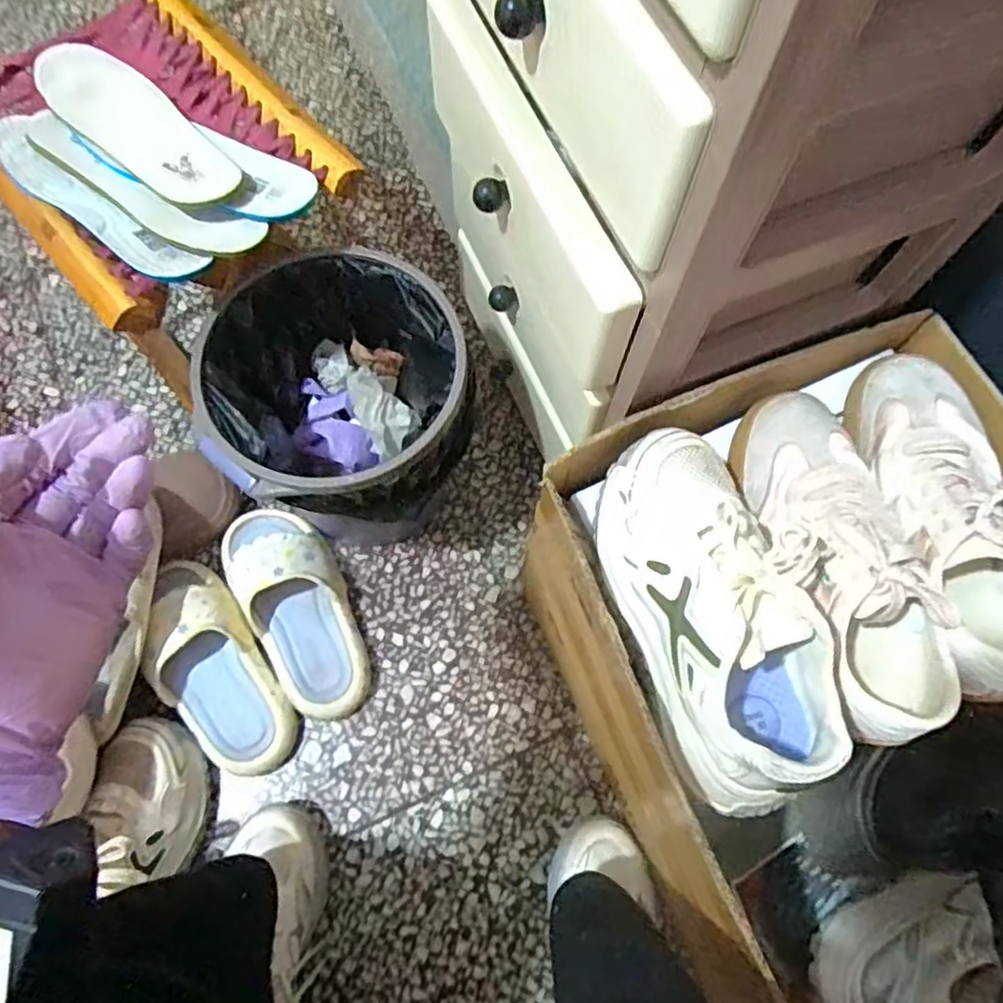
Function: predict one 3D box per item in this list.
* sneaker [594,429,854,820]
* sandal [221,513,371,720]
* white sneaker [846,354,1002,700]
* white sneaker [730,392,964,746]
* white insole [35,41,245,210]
[{"bbox_3d":[0.137,0.071,0.435,0.094,0.091,0.249,-18,72,-8],"label":"sneaker"},{"bbox_3d":[-0.216,0.108,0.719,0.106,0.085,0.243,-29,74,-11],"label":"sandal"},{"bbox_3d":[0.316,0.009,0.471,0.087,0.085,0.241,-1,70,-2],"label":"white sneaker"},{"bbox_3d":[0.227,0.031,0.463,0.110,0.096,0.236,-17,72,-7],"label":"white sneaker"},{"bbox_3d":[-0.316,-0.326,0.576,0.248,0.011,0.080,40,74,12],"label":"white insole"}]

